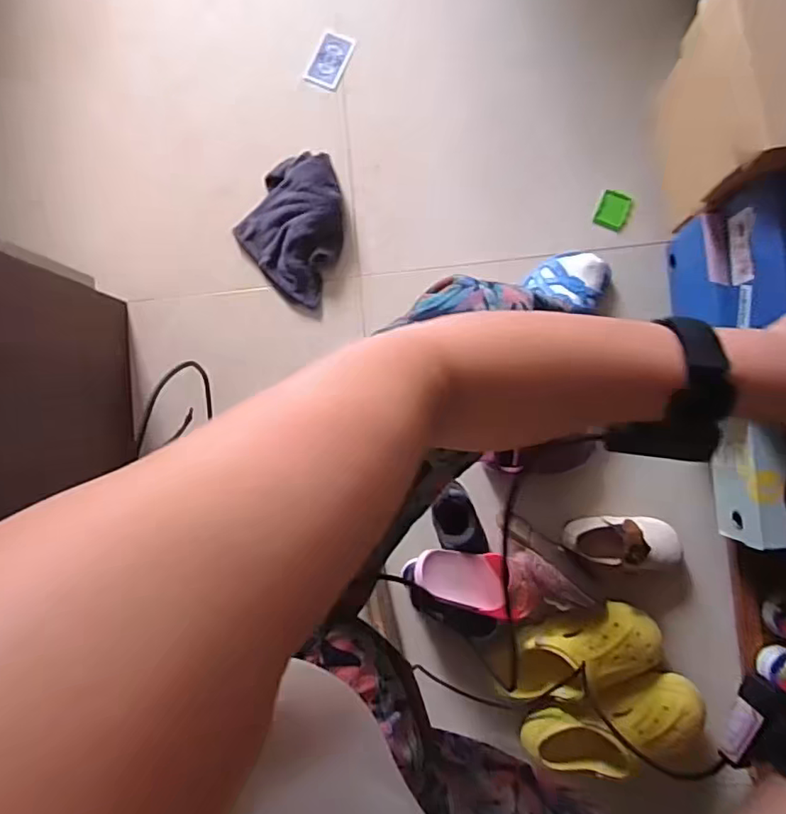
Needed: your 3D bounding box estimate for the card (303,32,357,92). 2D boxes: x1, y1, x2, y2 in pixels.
[{"bbox_3d":[-0.103,-0.566,0.901,0.061,0.008,0.088,24,91,6],"label":"card"}]

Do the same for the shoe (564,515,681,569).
[{"bbox_3d":[0.338,0.196,0.796,0.163,0.084,0.077,11,89,6],"label":"shoe"}]

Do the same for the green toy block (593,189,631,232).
[{"bbox_3d":[0.342,-0.305,0.856,0.044,0.008,0.055,21,90,6],"label":"green toy block"}]

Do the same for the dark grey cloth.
[{"bbox_3d":[-0.145,-0.293,0.868,0.167,0.044,0.209,34,92,6],"label":"dark grey cloth"}]

